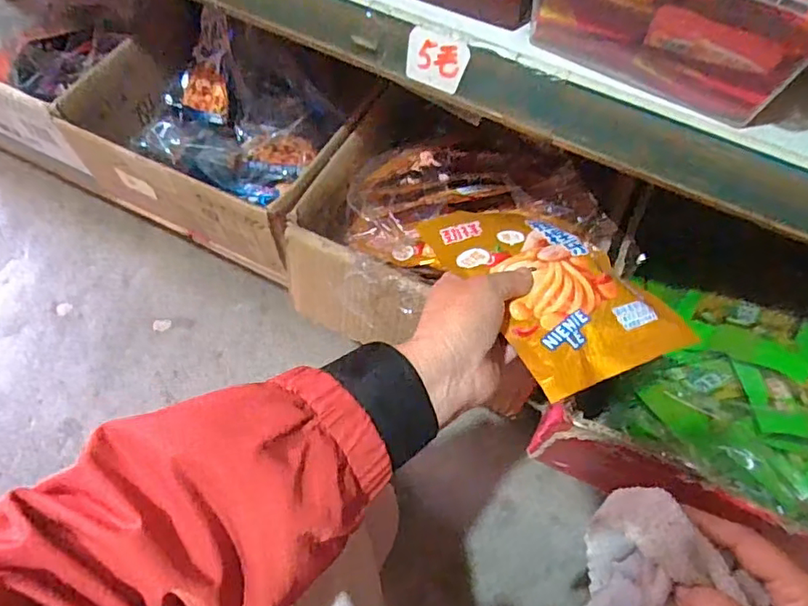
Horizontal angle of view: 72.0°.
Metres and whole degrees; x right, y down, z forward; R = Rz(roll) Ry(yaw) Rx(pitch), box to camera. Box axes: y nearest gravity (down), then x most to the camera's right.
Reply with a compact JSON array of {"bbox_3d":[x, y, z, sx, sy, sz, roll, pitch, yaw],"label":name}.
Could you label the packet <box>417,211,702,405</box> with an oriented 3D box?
[{"bbox_3d":[0.097,-0.017,0.385,0.106,0.018,0.168,-19,48,-19],"label":"packet"}]

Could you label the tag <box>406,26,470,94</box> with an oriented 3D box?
[{"bbox_3d":[0.021,-0.166,0.381,0.043,0.036,0.004,28,46,12],"label":"tag"}]

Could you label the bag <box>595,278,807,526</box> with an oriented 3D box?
[{"bbox_3d":[0.311,0.086,0.482,0.250,0.089,0.182,29,67,13],"label":"bag"}]

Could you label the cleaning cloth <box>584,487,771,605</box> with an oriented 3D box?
[{"bbox_3d":[0.147,0.191,0.342,0.065,0.142,0.125,3,62,-1],"label":"cleaning cloth"}]

